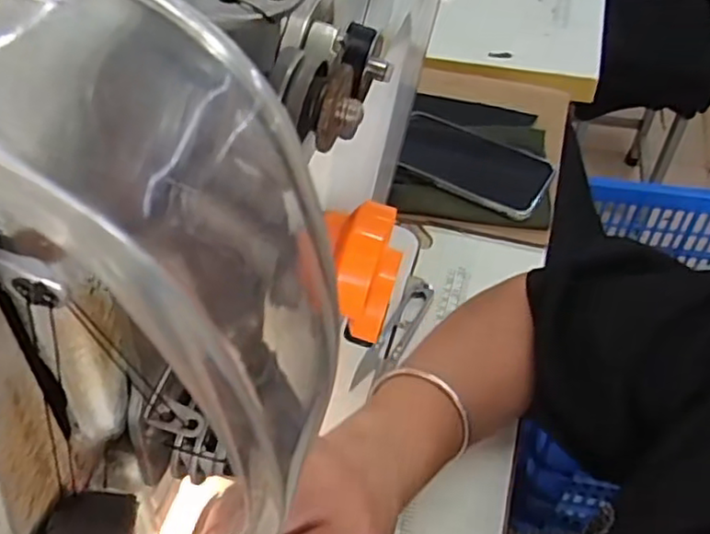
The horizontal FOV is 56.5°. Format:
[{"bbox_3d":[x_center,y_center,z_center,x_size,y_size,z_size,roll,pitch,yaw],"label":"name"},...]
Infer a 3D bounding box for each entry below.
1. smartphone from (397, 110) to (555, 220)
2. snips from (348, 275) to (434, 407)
[{"bbox_3d":[0.116,-0.105,0.653,0.151,0.011,0.088,27,60,15],"label":"smartphone"},{"bbox_3d":[0.036,0.053,0.556,0.027,0.016,0.118,21,53,18],"label":"snips"}]

